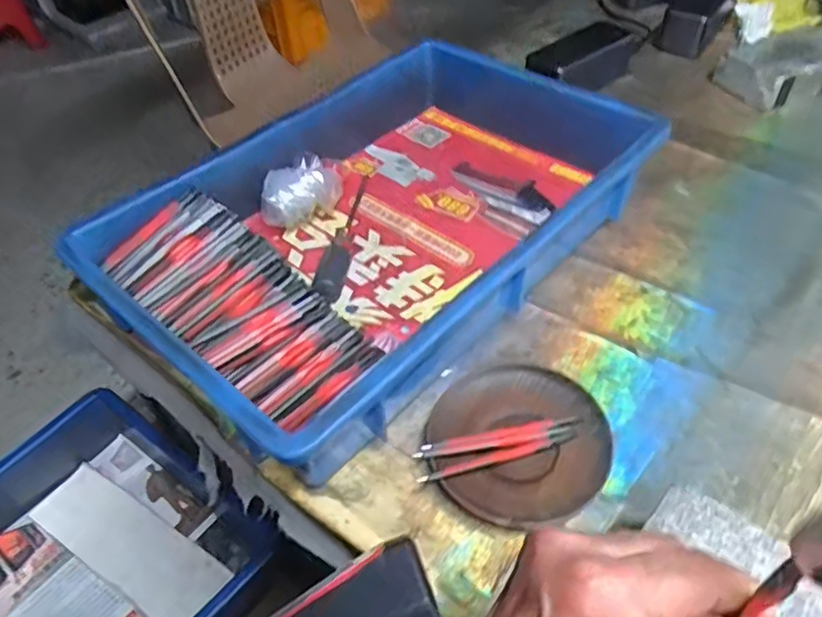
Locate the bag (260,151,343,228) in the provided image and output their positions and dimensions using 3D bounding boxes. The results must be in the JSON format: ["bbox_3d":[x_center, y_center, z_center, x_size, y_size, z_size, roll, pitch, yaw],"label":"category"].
[{"bbox_3d":[-0.098,-0.105,0.559,0.080,0.050,0.048,-20,50,-14],"label":"bag"}]

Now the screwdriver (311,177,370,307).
[{"bbox_3d":[-0.056,-0.069,0.543,0.021,0.022,0.181,5,48,8],"label":"screwdriver"}]

